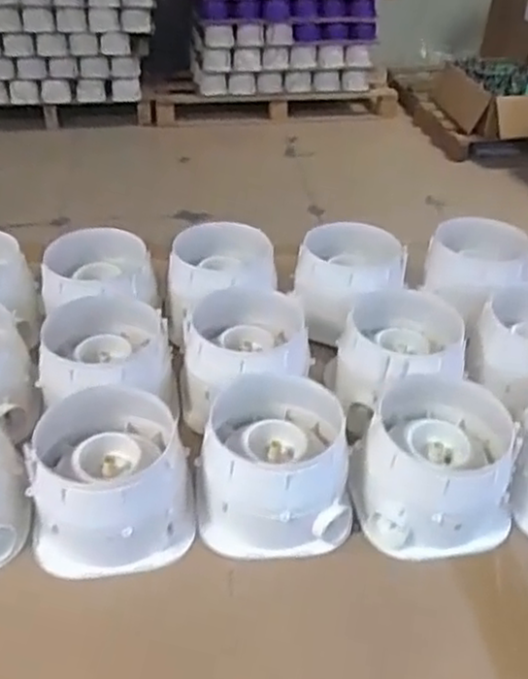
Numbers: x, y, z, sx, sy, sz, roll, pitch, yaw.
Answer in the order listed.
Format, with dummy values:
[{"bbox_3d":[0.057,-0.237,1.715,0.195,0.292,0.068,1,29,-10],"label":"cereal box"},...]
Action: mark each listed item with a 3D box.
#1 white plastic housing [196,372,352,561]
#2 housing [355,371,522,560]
[{"bbox_3d":[0.008,0.107,0.642,0.132,0.092,0.144,-3,39,-6],"label":"white plastic housing"},{"bbox_3d":[0.149,0.102,0.642,0.138,0.089,0.155,1,39,-1],"label":"housing"}]

